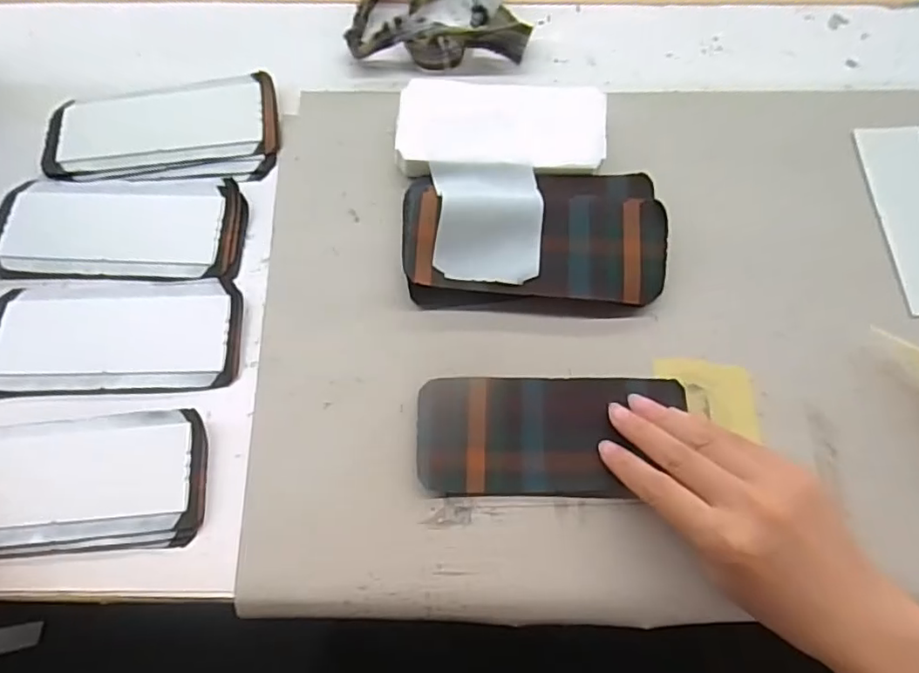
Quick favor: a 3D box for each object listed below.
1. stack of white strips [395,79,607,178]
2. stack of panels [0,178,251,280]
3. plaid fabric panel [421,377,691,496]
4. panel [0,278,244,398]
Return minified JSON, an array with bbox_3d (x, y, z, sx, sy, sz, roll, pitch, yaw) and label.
[{"bbox_3d":[0.030,-0.150,0.424,0.146,0.018,0.073,4,72,2],"label":"stack of white strips"},{"bbox_3d":[-0.238,-0.076,0.411,0.171,0.010,0.076,0,72,1],"label":"stack of panels"},{"bbox_3d":[0.056,0.060,0.360,0.160,0.009,0.073,1,72,1],"label":"plaid fabric panel"},{"bbox_3d":[-0.227,0.000,0.383,0.164,0.011,0.074,-3,72,0],"label":"panel"}]

